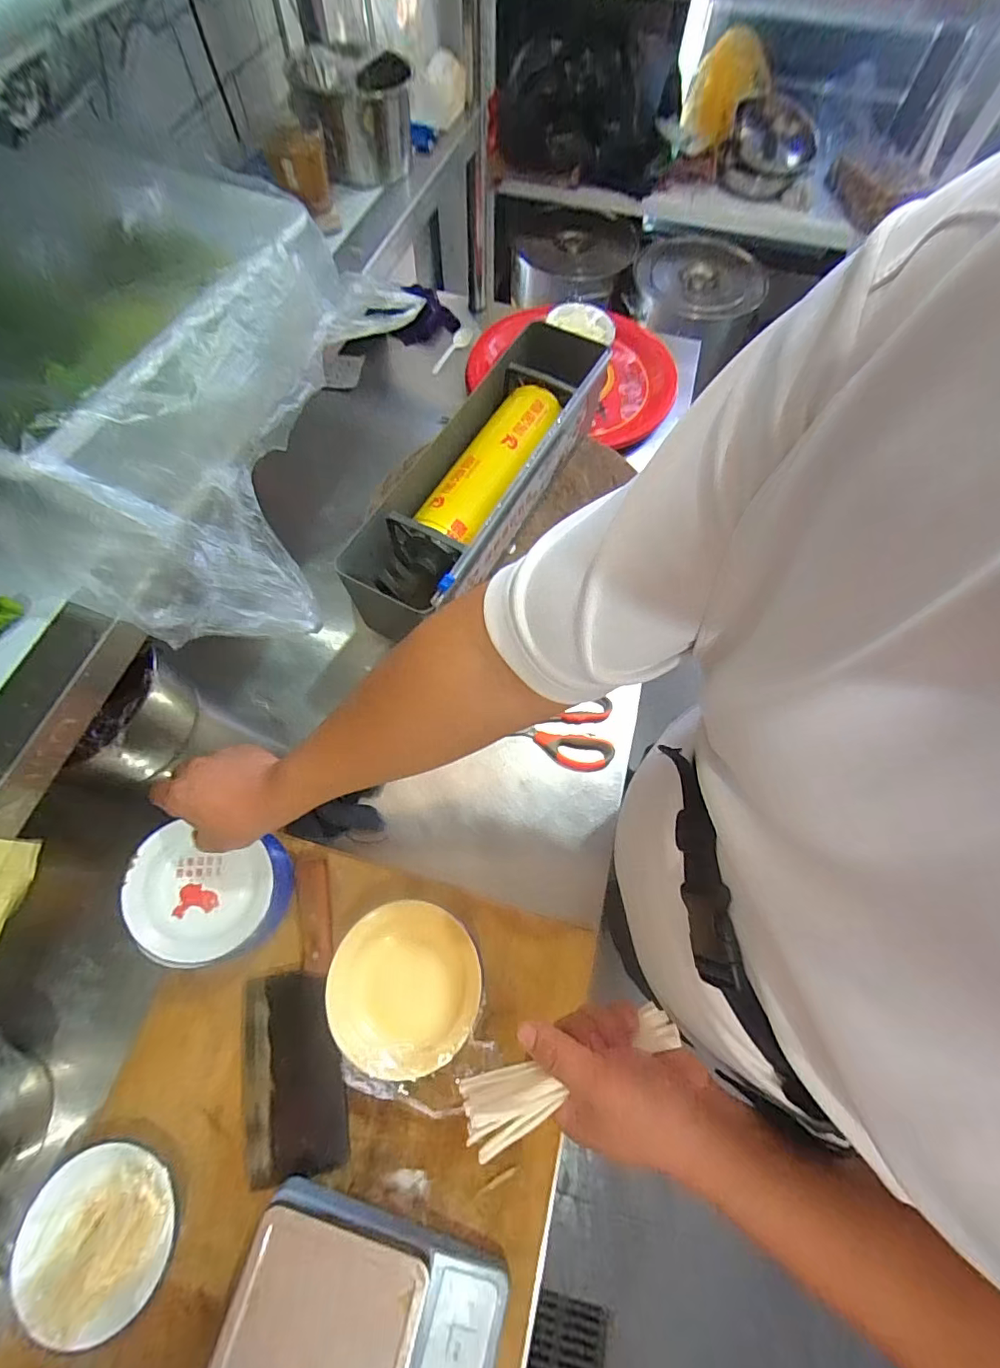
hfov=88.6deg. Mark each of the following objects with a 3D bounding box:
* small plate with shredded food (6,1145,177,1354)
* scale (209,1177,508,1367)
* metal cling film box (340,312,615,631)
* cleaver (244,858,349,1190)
[{"bbox_3d":[-0.359,0.494,0.462,0.132,0.030,0.130,0,67,-1],"label":"small plate with shredded food"},{"bbox_3d":[-0.117,0.555,0.429,0.224,0.048,0.156,16,67,5],"label":"scale"},{"bbox_3d":[-0.007,-0.284,0.656,0.133,0.096,0.508,26,68,10],"label":"metal cling film box"},{"bbox_3d":[-0.219,0.340,0.536,0.092,0.026,0.280,-9,67,-5],"label":"cleaver"}]

